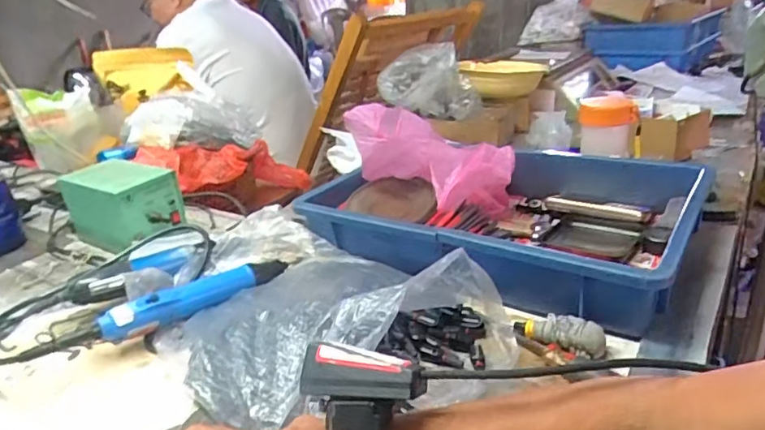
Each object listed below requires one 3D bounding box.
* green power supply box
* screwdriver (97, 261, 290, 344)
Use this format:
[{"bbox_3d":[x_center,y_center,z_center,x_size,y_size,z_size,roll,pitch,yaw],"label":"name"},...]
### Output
[{"bbox_3d":[-0.367,-0.014,0.801,0.152,0.098,0.097,12,29,35],"label":"green power supply box"},{"bbox_3d":[-0.195,0.078,0.599,0.199,0.029,0.032,-23,29,-36],"label":"screwdriver"}]

